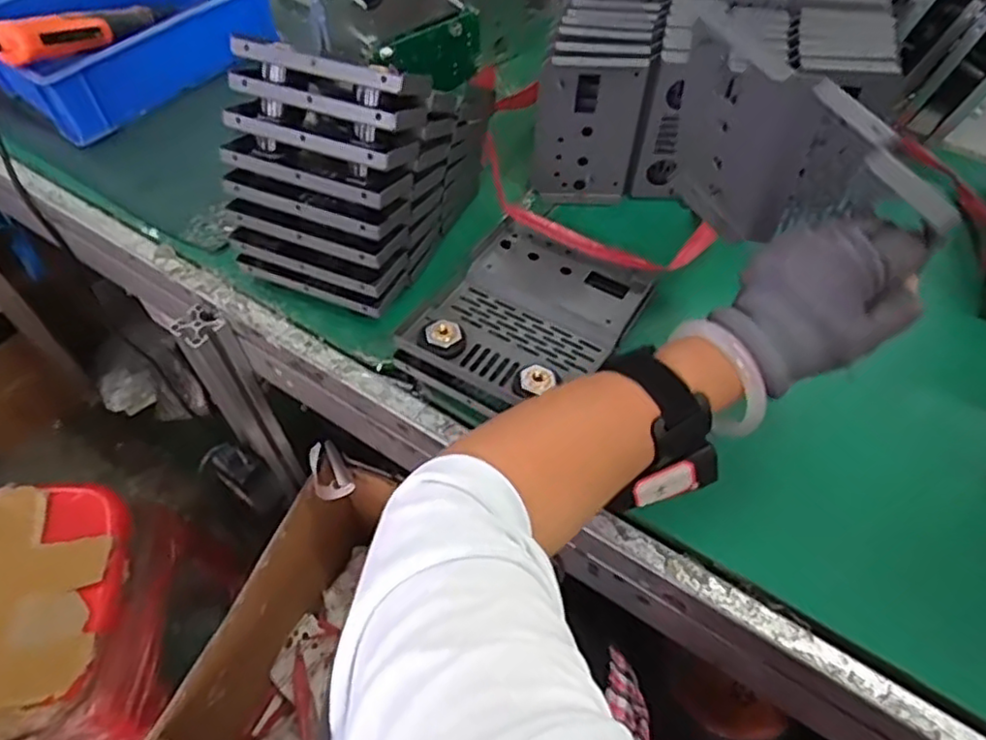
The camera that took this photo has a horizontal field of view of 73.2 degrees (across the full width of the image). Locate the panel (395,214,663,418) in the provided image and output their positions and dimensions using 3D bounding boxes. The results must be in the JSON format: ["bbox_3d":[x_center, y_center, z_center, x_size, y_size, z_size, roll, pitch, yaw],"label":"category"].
[{"bbox_3d":[0.034,-0.051,0.582,0.157,0.052,0.214,28,59,17],"label":"panel"}]

